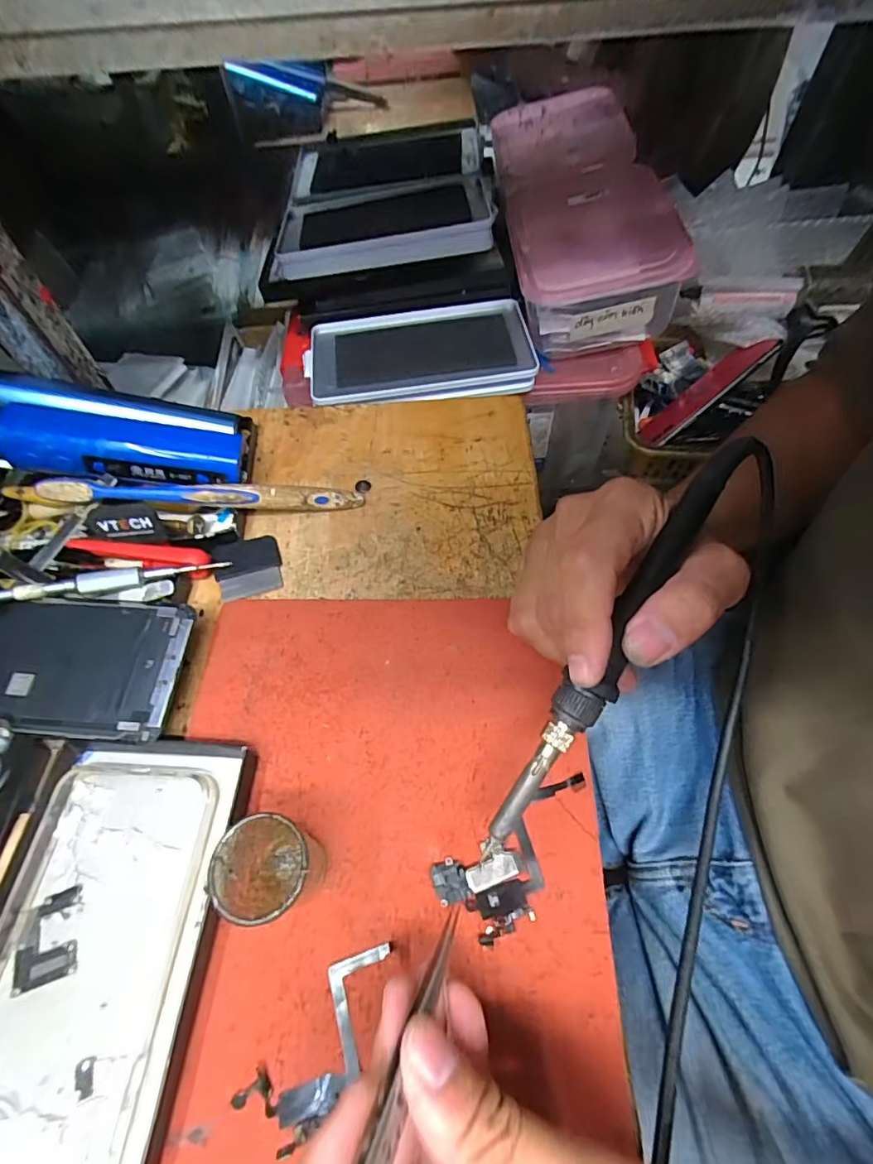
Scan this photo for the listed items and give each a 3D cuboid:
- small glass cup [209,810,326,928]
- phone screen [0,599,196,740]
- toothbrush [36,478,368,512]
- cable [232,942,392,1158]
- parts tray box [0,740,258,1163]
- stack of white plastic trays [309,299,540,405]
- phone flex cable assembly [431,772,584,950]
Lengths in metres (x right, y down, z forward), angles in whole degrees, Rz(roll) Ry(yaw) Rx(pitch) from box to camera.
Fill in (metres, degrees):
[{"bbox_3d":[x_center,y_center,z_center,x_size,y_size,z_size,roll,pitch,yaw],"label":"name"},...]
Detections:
[{"bbox_3d":[-0.068,0.117,0.213,0.032,0.048,0.034,0,59,1],"label":"small glass cup"},{"bbox_3d":[-0.202,0.041,0.271,0.141,0.004,0.069,3,64,5],"label":"phone screen"},{"bbox_3d":[-0.138,-0.054,0.318,0.180,0.013,0.011,0,58,-14],"label":"toothbrush"},{"bbox_3d":[-0.042,0.177,0.202,0.030,0.004,0.071,35,65,20],"label":"cable"},{"bbox_3d":[-0.147,0.156,0.215,0.099,0.014,0.175,3,59,3],"label":"parts tray box"},{"bbox_3d":[-0.014,-0.195,0.443,0.183,0.018,0.107,-5,59,-2],"label":"stack of white plastic trays"},{"bbox_3d":[0.040,0.122,0.229,0.080,0.006,0.037,-30,63,-16],"label":"phone flex cable assembly"}]

